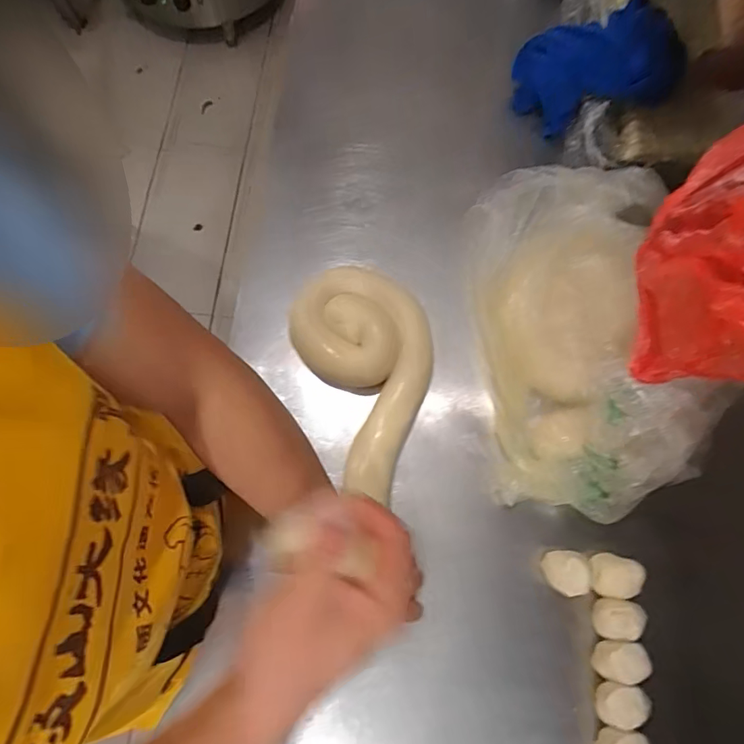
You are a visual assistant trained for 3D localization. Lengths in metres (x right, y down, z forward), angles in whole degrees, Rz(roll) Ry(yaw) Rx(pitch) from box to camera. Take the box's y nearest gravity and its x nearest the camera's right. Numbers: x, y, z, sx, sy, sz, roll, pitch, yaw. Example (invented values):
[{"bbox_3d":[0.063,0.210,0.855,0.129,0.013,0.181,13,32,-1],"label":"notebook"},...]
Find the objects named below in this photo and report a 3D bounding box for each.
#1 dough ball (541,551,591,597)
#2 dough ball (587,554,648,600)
[{"bbox_3d":[0.222,0.229,0.539,0.048,0.046,0.046,0,75,0],"label":"dough ball"},{"bbox_3d":[0.280,0.239,0.551,0.054,0.047,0.044,9,76,3],"label":"dough ball"}]

